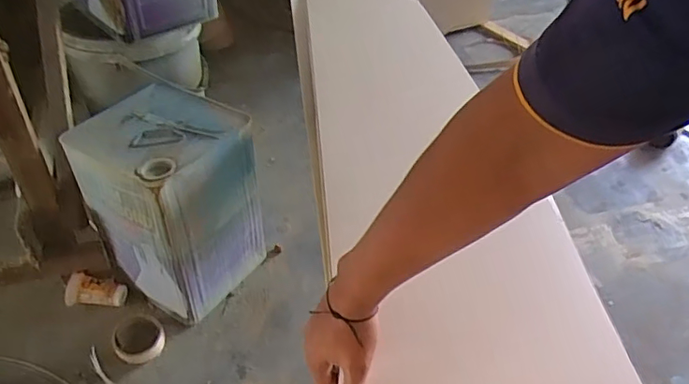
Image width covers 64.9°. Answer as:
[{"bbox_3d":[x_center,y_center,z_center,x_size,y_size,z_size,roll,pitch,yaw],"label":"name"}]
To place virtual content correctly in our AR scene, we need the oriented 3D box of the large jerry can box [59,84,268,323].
[{"bbox_3d":[-0.329,0.020,1.052,0.265,0.330,0.255,22,45,21],"label":"large jerry can box"}]

